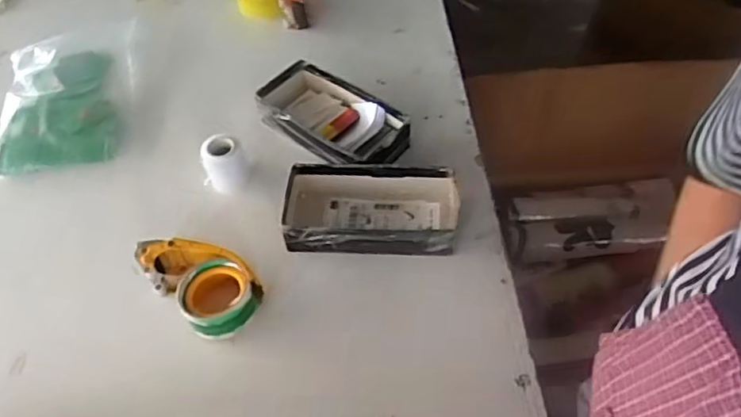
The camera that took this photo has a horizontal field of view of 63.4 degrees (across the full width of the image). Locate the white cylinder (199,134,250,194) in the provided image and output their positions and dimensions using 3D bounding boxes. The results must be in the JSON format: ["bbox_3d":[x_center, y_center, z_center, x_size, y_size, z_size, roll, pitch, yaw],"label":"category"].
[{"bbox_3d":[-0.197,-0.055,0.818,0.058,0.074,0.052,-36,59,-22],"label":"white cylinder"}]

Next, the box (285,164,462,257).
[{"bbox_3d":[-0.002,0.001,0.769,0.222,0.053,0.114,0,53,3],"label":"box"}]

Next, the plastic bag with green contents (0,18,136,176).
[{"bbox_3d":[-0.476,-0.184,0.949,0.194,0.038,0.313,-10,53,-4],"label":"plastic bag with green contents"}]

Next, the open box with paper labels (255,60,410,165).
[{"bbox_3d":[-0.052,-0.122,0.865,0.225,0.055,0.123,33,61,25],"label":"open box with paper labels"}]

